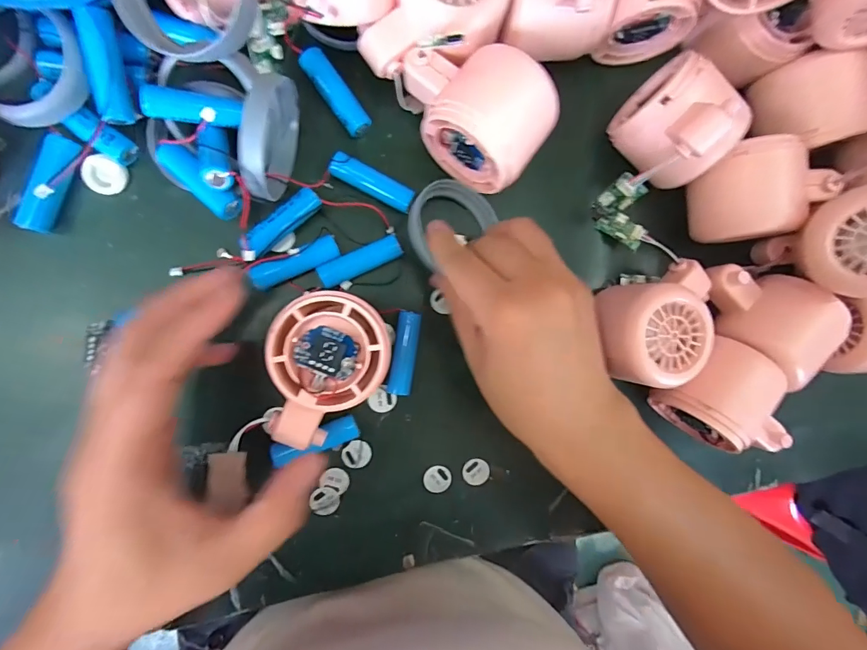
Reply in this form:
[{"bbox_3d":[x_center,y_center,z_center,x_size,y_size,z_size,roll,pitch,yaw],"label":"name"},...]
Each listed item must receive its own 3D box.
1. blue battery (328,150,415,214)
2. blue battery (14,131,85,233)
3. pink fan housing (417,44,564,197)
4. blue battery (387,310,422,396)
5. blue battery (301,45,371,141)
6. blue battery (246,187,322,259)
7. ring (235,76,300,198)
[{"bbox_3d":[-0.035,-0.082,0.241,0.049,0.016,0.014,24,88,-9],"label":"blue battery"},{"bbox_3d":[-0.196,-0.072,0.212,0.013,0.014,0.049,24,88,-9],"label":"blue battery"},{"bbox_3d":[0.025,-0.115,0.228,0.075,0.054,0.054,39,86,-8],"label":"pink fan housing"},{"bbox_3d":[-0.017,0.017,0.248,0.014,0.011,0.049,9,90,-9],"label":"blue battery"},{"bbox_3d":[-0.056,-0.131,0.237,0.016,0.012,0.051,-39,97,-6],"label":"blue battery"},{"bbox_3d":[-0.083,-0.057,0.232,0.046,0.013,0.014,-44,98,-5],"label":"blue battery"},{"bbox_3d":[-0.082,-0.092,0.209,0.011,0.059,0.057,15,89,-9],"label":"ring"}]

